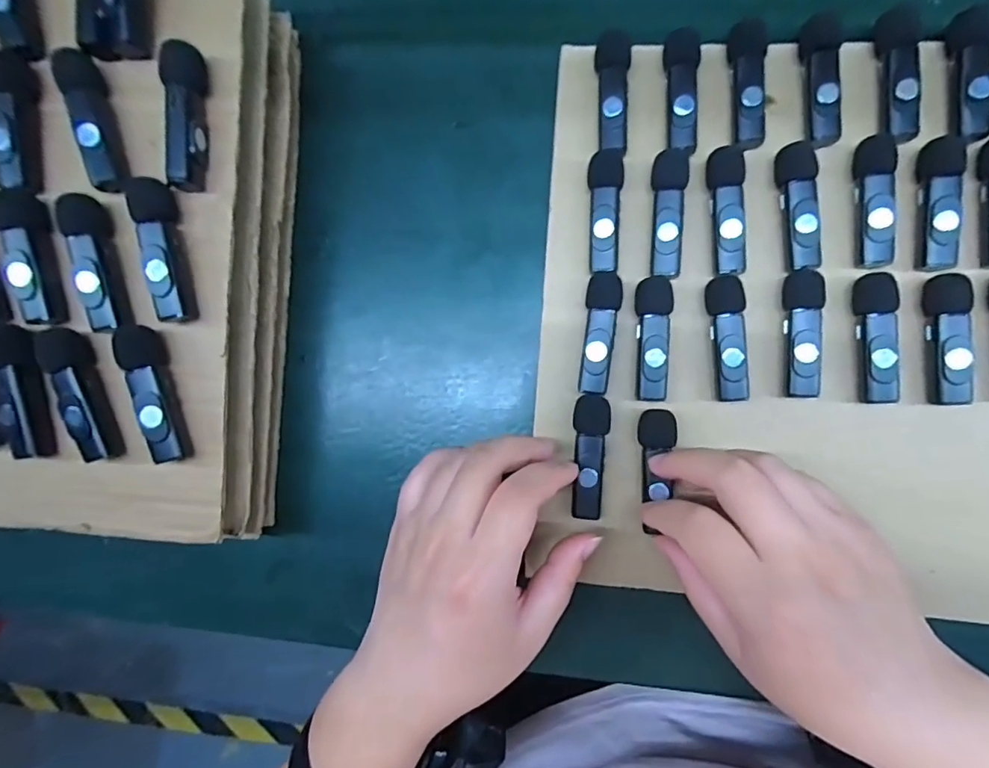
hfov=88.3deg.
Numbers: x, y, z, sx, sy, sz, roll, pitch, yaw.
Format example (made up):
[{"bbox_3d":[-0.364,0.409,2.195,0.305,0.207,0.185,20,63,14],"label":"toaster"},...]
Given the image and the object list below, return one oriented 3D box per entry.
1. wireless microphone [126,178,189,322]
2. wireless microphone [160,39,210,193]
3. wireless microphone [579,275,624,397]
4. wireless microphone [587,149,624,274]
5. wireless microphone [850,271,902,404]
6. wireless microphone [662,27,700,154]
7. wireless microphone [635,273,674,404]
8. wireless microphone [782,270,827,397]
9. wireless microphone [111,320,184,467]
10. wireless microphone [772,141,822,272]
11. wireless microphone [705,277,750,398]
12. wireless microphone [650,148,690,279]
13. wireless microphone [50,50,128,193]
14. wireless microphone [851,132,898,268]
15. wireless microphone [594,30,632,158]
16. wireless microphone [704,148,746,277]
[{"bbox_3d":[-0.155,-0.065,0.237,0.014,0.017,0.069,-16,83,4],"label":"wireless microphone"},{"bbox_3d":[-0.143,-0.124,0.235,0.012,0.016,0.064,0,84,6],"label":"wireless microphone"},{"bbox_3d":[0.056,-0.027,0.273,0.018,0.012,0.064,7,88,7],"label":"wireless microphone"},{"bbox_3d":[0.059,-0.093,0.274,0.018,0.012,0.064,2,88,7],"label":"wireless microphone"},{"bbox_3d":[0.194,-0.023,0.259,0.016,0.014,0.065,-3,87,7],"label":"wireless microphone"},{"bbox_3d":[0.099,-0.155,0.274,0.017,0.016,0.063,2,88,7],"label":"wireless microphone"},{"bbox_3d":[0.084,-0.024,0.272,0.018,0.017,0.064,1,88,7],"label":"wireless microphone"},{"bbox_3d":[0.160,-0.026,0.263,0.017,0.013,0.065,-1,88,7],"label":"wireless microphone"},{"bbox_3d":[-0.161,0.004,0.239,0.014,0.017,0.066,-14,83,4],"label":"wireless microphone"},{"bbox_3d":[0.158,-0.091,0.265,0.016,0.015,0.063,-7,87,6],"label":"wireless microphone"},{"bbox_3d":[0.122,-0.023,0.267,0.017,0.016,0.064,-5,87,6],"label":"wireless microphone"},{"bbox_3d":[0.093,-0.090,0.273,0.018,0.017,0.067,2,88,7],"label":"wireless microphone"},{"bbox_3d":[-0.188,-0.122,0.238,0.014,0.013,0.064,-14,83,4],"label":"wireless microphone"},{"bbox_3d":[0.194,-0.093,0.260,0.015,0.014,0.064,-1,88,7],"label":"wireless microphone"},{"bbox_3d":[0.063,-0.158,0.274,0.018,0.011,0.064,1,88,7],"label":"wireless microphone"},{"bbox_3d":[0.122,-0.090,0.270,0.018,0.017,0.065,-4,87,7],"label":"wireless microphone"}]

